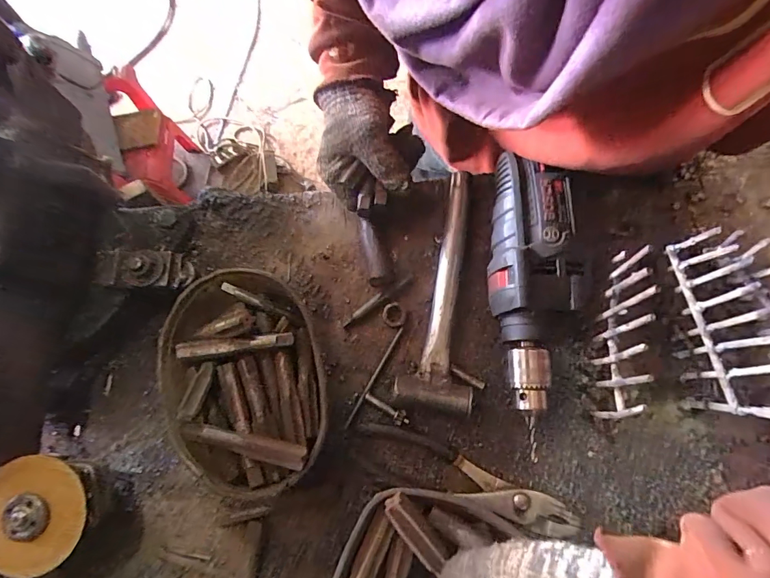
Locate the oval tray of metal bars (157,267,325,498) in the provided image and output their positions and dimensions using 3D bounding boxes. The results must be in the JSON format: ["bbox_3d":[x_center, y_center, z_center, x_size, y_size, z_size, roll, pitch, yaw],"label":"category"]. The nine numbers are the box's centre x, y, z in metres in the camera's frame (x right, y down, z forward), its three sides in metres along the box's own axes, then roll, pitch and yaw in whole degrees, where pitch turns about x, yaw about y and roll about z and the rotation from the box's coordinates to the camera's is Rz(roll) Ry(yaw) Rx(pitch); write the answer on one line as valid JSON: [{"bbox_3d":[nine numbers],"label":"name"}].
[{"bbox_3d":[-0.124,0.082,0.391,0.138,0.067,0.195,-13,70,-1],"label":"oval tray of metal bars"}]

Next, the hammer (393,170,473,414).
[{"bbox_3d":[0.065,-0.003,0.428,0.066,0.037,0.235,10,71,7],"label":"hammer"}]

